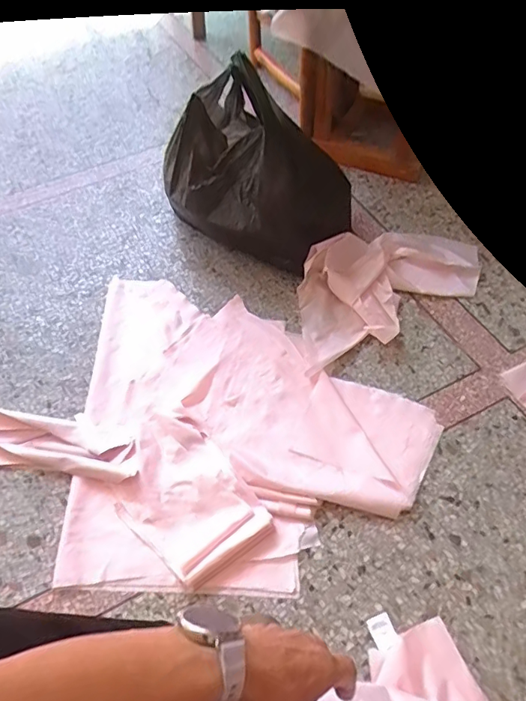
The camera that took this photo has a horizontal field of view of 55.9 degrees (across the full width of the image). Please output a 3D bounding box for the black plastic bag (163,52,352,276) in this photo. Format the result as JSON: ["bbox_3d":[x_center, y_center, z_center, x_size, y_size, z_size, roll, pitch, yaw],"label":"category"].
[{"bbox_3d":[-0.027,-0.347,0.966,0.369,0.351,0.180,26,60,20],"label":"black plastic bag"}]

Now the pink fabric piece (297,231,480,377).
[{"bbox_3d":[0.250,-0.146,0.976,0.427,0.078,0.221,-23,57,-11],"label":"pink fabric piece"}]

